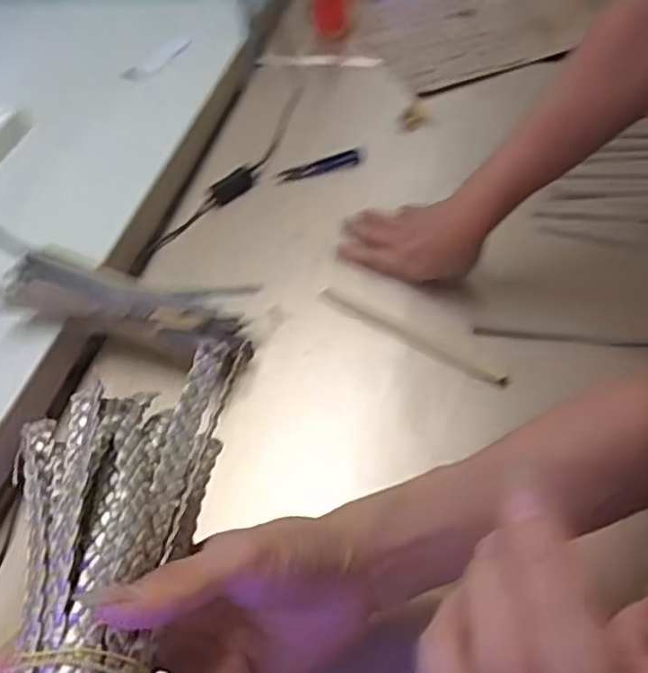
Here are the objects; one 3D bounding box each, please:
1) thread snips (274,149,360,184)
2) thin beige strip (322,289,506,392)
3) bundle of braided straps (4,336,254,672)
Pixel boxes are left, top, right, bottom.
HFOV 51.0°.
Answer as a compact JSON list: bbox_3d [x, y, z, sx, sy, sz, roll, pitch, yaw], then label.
[{"bbox_3d":[-0.007,-0.195,0.779,0.099,0.011,0.019,-16,49,-5],"label":"thread snips"},{"bbox_3d":[0.073,0.000,0.604,0.194,0.006,0.016,28,54,28],"label":"thin beige strip"},{"bbox_3d":[-0.081,0.107,0.238,0.081,0.055,0.237,-2,51,4],"label":"bundle of braided straps"}]

